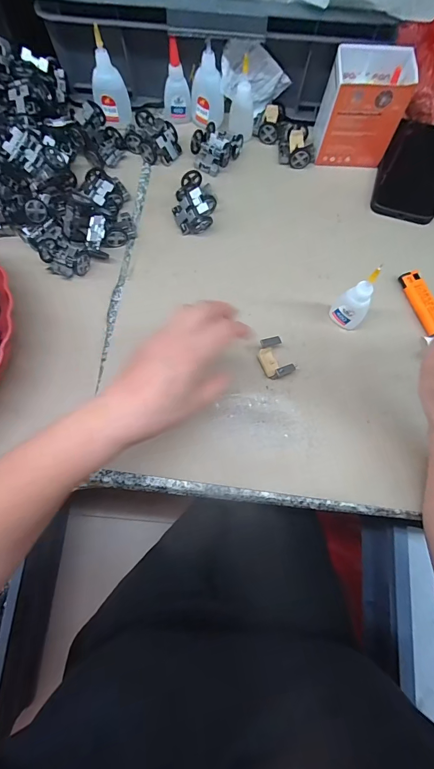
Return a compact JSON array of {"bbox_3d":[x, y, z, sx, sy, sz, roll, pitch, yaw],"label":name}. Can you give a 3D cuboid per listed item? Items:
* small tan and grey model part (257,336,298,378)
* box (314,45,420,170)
[{"bbox_3d":[0.061,-0.028,0.373,0.030,0.021,0.042,-27,74,-10],"label":"small tan and grey model part"},{"bbox_3d":[0.178,-0.339,0.436,0.090,0.094,0.075,9,71,2],"label":"box"}]

